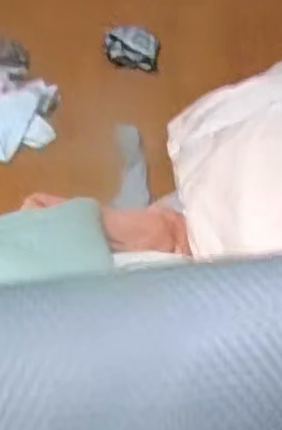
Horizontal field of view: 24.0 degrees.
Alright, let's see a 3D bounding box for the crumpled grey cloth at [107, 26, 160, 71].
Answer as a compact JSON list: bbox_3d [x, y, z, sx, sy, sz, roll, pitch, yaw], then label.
[{"bbox_3d":[-0.013,-0.281,1.117,0.088,0.057,0.064,12,97,1],"label":"crumpled grey cloth"}]

